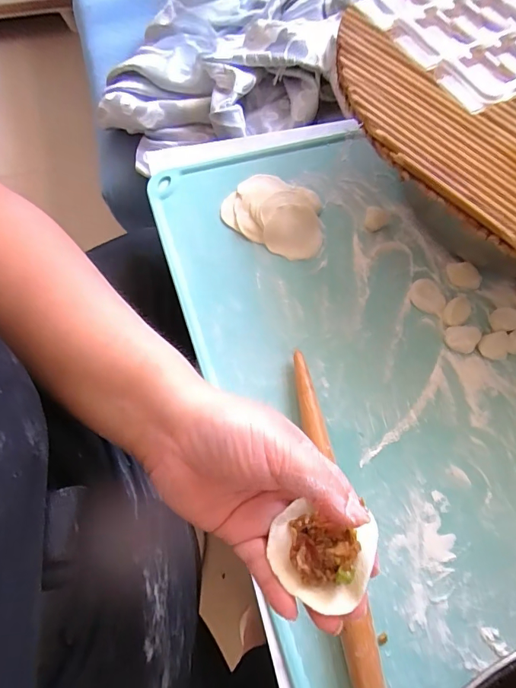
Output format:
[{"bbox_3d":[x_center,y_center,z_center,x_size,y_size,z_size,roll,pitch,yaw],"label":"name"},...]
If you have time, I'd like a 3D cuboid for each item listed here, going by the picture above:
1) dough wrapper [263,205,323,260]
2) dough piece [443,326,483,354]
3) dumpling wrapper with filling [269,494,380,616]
[{"bbox_3d":[0.037,-0.117,0.444,0.061,0.009,0.058,2,80,-13],"label":"dough wrapper"},{"bbox_3d":[0.195,-0.004,0.405,0.035,0.012,0.026,-5,69,-5],"label":"dough piece"},{"bbox_3d":[0.032,0.108,0.217,0.048,0.024,0.044,20,69,5],"label":"dumpling wrapper with filling"}]

